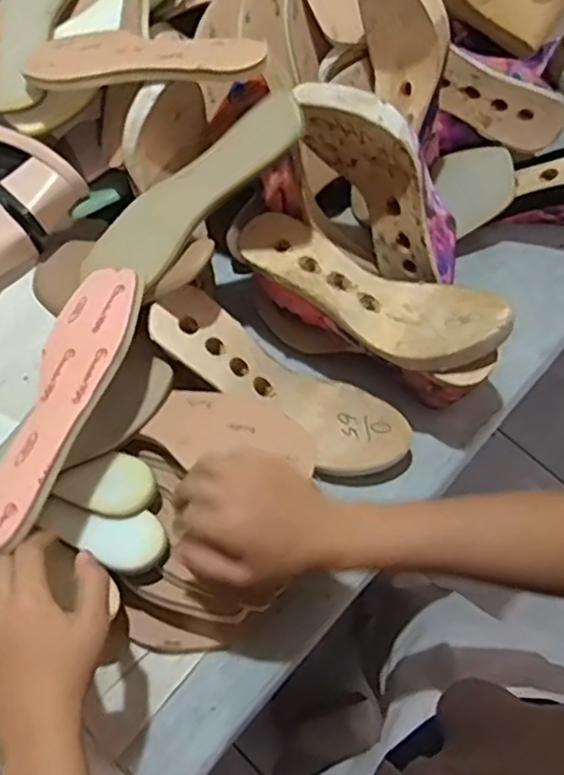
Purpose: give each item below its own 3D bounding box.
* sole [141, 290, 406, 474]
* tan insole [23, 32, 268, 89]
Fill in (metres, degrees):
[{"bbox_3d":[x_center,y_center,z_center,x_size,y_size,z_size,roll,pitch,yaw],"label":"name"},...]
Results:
[{"bbox_3d":[-0.001,-0.003,0.587,0.250,0.046,0.088,32,71,-10],"label":"sole"},{"bbox_3d":[-0.123,-0.278,0.556,0.224,0.019,0.069,11,68,23],"label":"tan insole"}]

